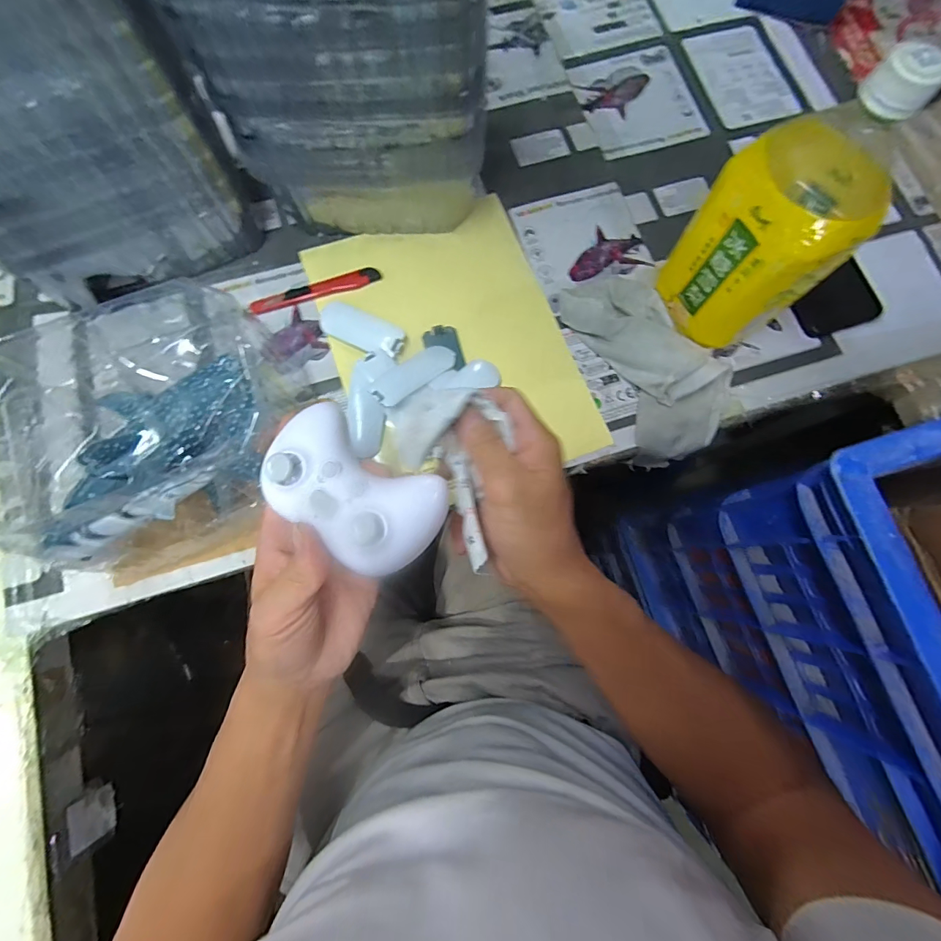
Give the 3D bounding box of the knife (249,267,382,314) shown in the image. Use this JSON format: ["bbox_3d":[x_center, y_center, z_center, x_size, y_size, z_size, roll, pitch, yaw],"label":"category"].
[{"bbox_3d":[-0.147,-0.172,0.400,0.123,0.005,0.017,-18,79,-5],"label":"knife"}]

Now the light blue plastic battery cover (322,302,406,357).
[{"bbox_3d":[-0.101,-0.131,0.389,0.084,0.010,0.034,30,79,5],"label":"light blue plastic battery cover"}]

